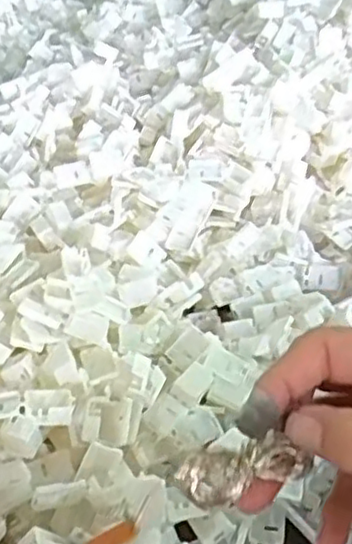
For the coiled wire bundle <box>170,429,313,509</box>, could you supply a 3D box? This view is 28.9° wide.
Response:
[{"bbox_3d":[0.024,0.073,0.253,0.050,0.015,0.016,-12,41,-9],"label":"coiled wire bundle"}]

